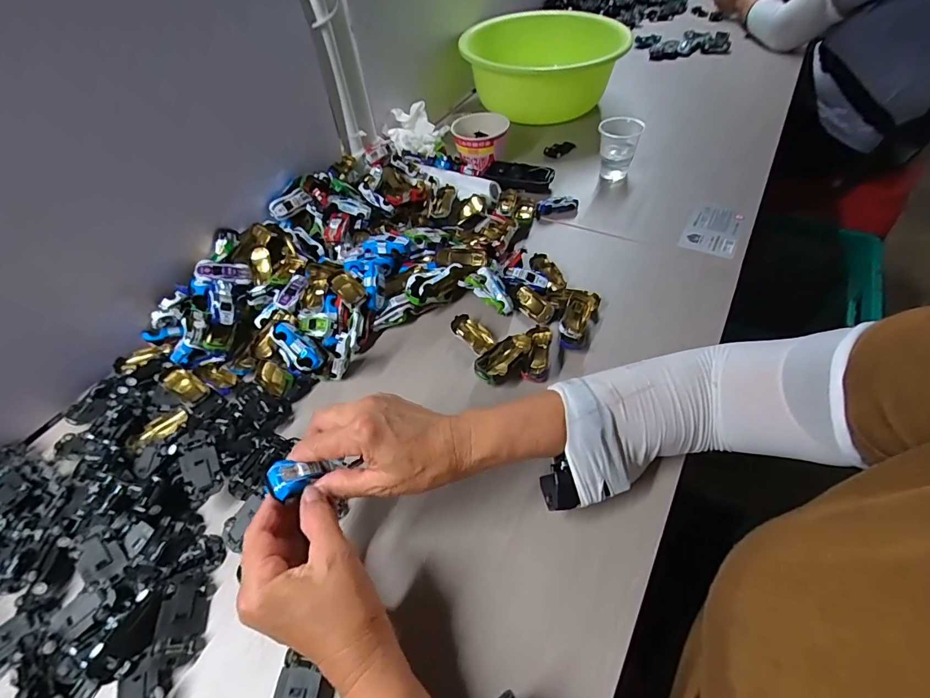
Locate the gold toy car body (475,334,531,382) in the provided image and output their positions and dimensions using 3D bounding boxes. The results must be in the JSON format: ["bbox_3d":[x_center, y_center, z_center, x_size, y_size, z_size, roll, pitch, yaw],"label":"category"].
[{"bbox_3d":[0.042,0.012,0.472,0.038,0.024,0.073,32,59,27],"label":"gold toy car body"}]

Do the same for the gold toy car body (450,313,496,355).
[{"bbox_3d":[0.010,-0.019,0.507,0.054,0.020,0.028,36,61,29],"label":"gold toy car body"}]

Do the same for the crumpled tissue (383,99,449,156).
[{"bbox_3d":[-0.086,-0.372,0.733,0.109,0.050,0.079,24,56,23],"label":"crumpled tissue"}]

